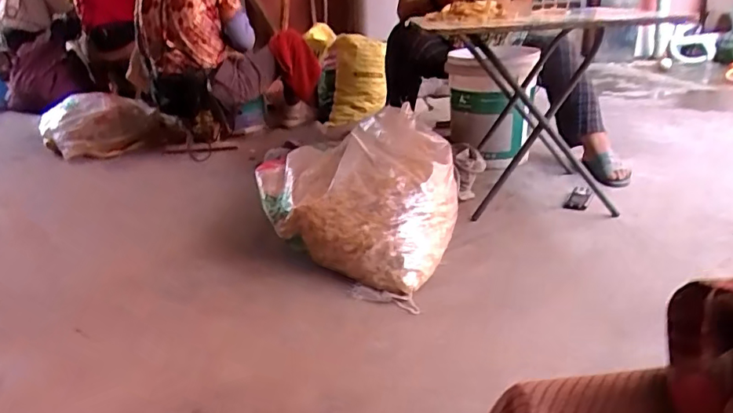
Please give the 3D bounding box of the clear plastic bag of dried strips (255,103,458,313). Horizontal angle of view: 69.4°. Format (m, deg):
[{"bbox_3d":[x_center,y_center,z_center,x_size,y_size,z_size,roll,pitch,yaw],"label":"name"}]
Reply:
[{"bbox_3d":[-0.027,-0.040,1.307,0.509,0.260,0.499,8,26,25],"label":"clear plastic bag of dried strips"}]

